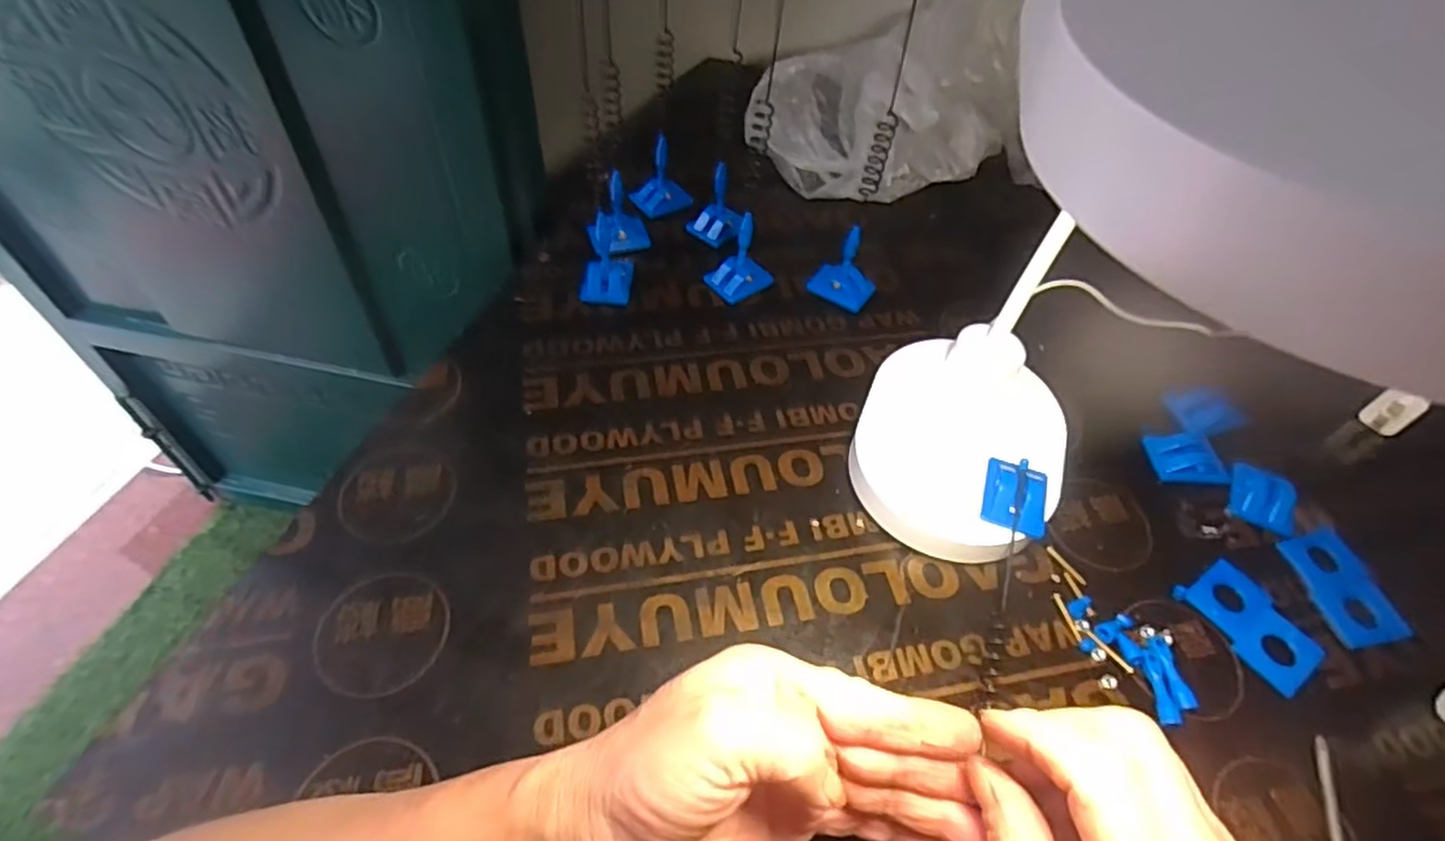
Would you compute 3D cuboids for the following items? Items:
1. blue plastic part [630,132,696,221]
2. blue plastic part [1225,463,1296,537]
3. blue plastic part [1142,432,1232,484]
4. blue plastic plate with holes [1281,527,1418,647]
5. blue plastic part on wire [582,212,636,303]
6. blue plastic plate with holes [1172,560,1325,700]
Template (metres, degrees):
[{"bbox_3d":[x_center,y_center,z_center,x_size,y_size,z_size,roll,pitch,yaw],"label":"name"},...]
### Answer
[{"bbox_3d":[-0.051,-0.200,0.566,0.045,0.054,0.029,-22,56,-21],"label":"blue plastic part"},{"bbox_3d":[0.332,0.047,0.426,0.032,0.012,0.044,27,54,17],"label":"blue plastic part"},{"bbox_3d":[0.296,0.023,0.441,0.045,0.004,0.038,3,51,-2],"label":"blue plastic part"},{"bbox_3d":[0.356,0.095,0.397,0.044,0.006,0.068,-7,51,-3],"label":"blue plastic plate with holes"},{"bbox_3d":[-0.084,-0.116,0.497,0.034,0.050,0.042,5,51,0],"label":"blue plastic part on wire"},{"bbox_3d":[0.287,0.108,0.375,0.048,0.004,0.066,-25,57,-22],"label":"blue plastic plate with holes"}]

